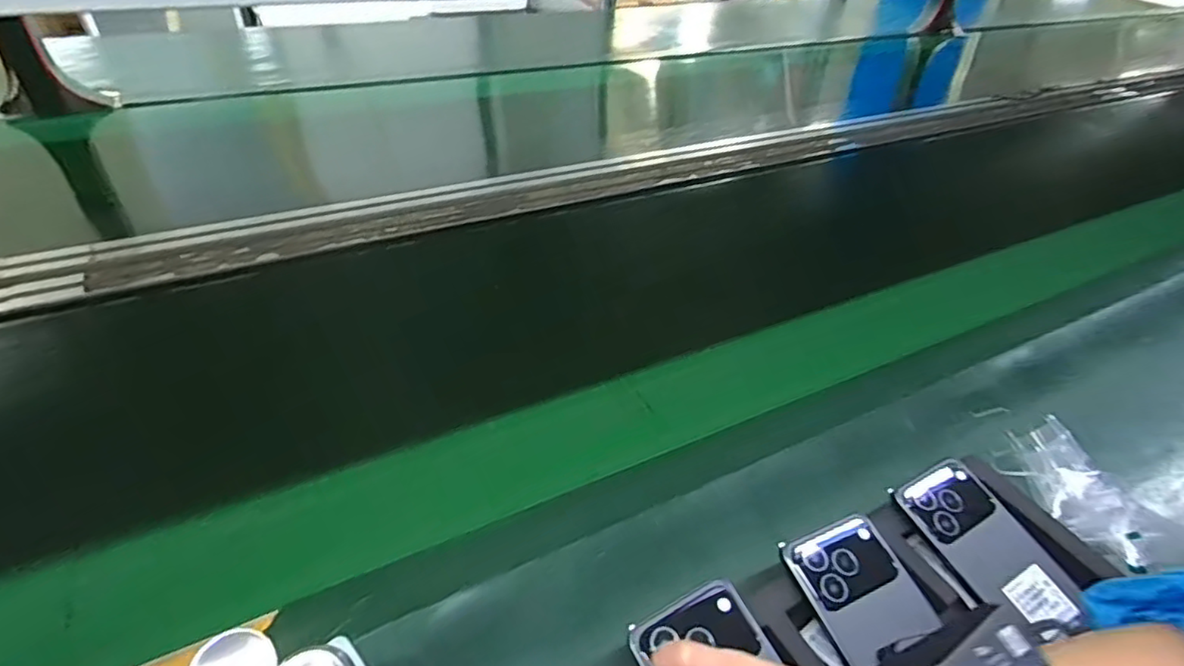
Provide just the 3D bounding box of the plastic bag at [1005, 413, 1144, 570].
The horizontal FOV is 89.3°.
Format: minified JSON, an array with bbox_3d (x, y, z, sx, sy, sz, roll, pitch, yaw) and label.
[{"bbox_3d":[0.419,0.130,0.509,0.073,0.023,0.136,-4,43,-12],"label":"plastic bag"}]

